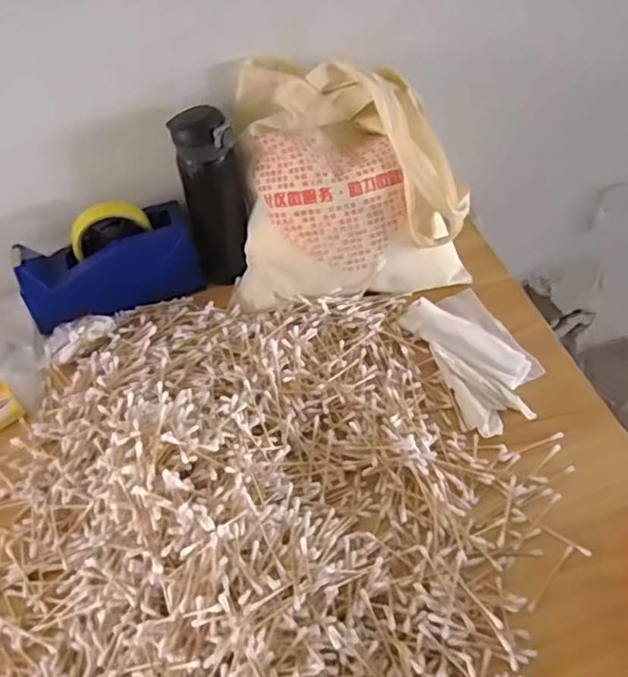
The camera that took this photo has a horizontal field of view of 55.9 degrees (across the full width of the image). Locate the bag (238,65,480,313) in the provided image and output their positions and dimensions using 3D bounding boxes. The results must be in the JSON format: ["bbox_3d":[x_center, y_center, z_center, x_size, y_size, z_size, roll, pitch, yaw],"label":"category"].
[{"bbox_3d":[0.036,-0.166,0.667,0.251,0.233,0.150,-11,50,-5],"label":"bag"}]

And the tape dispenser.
[{"bbox_3d":[-0.238,-0.087,0.689,0.200,0.101,0.076,-16,51,-10],"label":"tape dispenser"}]

